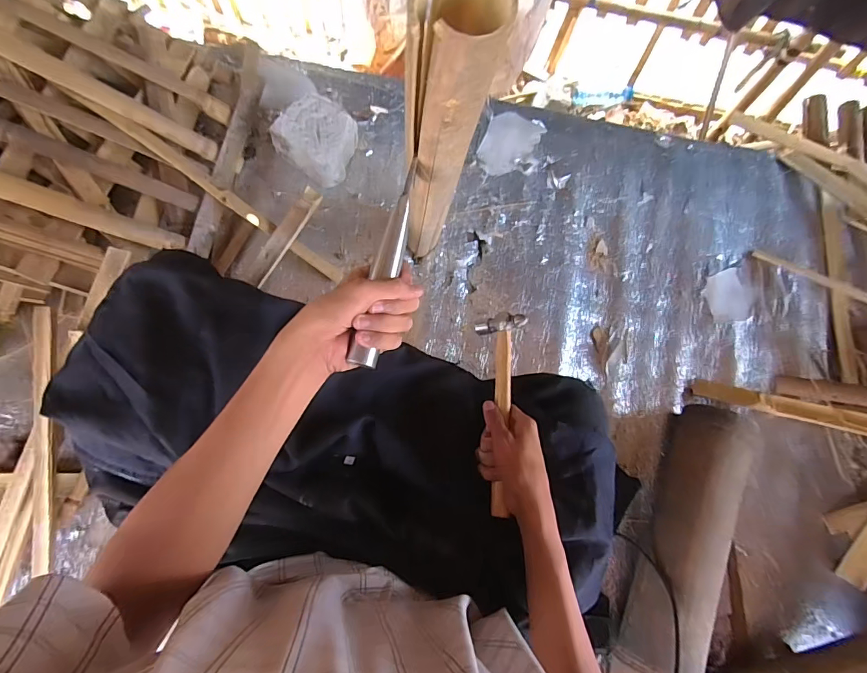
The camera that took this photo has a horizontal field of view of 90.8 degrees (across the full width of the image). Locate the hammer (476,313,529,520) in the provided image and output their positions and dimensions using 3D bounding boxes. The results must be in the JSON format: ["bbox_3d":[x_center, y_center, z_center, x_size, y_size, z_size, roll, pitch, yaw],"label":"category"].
[{"bbox_3d":[0.088,0.095,0.568,0.062,0.033,0.264,4,70,0],"label":"hammer"}]

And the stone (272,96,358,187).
[{"bbox_3d":[-0.211,-0.359,0.781,0.134,0.073,0.120,31,76,3],"label":"stone"}]

